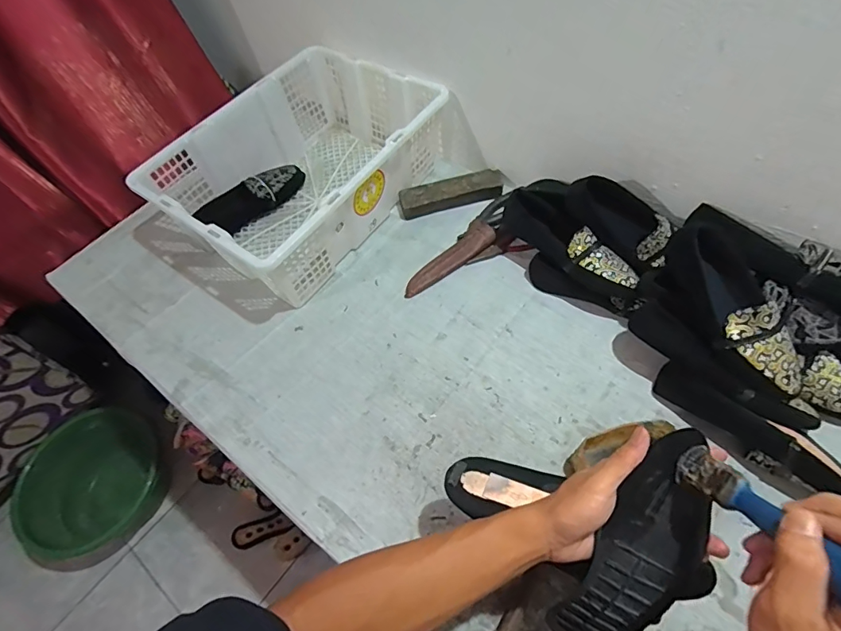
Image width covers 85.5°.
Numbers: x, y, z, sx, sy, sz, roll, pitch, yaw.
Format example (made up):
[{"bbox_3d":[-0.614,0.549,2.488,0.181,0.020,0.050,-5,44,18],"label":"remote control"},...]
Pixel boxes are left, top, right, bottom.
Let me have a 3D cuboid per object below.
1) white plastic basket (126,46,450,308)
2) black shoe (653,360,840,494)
[{"bbox_3d":[-0.213,-0.275,0.861,0.345,0.173,0.477,29,64,21],"label":"white plastic basket"},{"bbox_3d":[0.428,0.154,0.586,0.250,0.066,0.069,33,66,23],"label":"black shoe"}]

